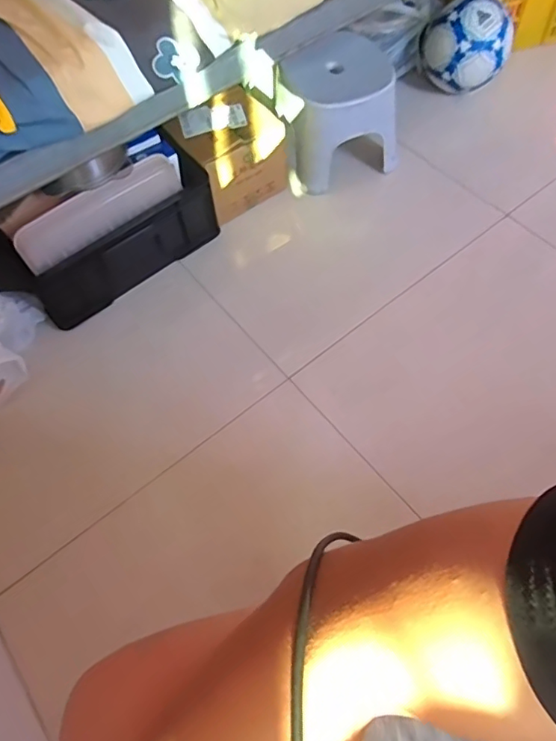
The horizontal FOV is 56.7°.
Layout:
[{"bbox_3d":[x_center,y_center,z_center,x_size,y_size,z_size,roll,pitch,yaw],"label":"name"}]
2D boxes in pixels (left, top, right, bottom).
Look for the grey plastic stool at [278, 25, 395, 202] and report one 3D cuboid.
[{"bbox_3d":[0.119,-0.553,1.105,0.237,0.214,0.199,-19,62,-5],"label":"grey plastic stool"}]

